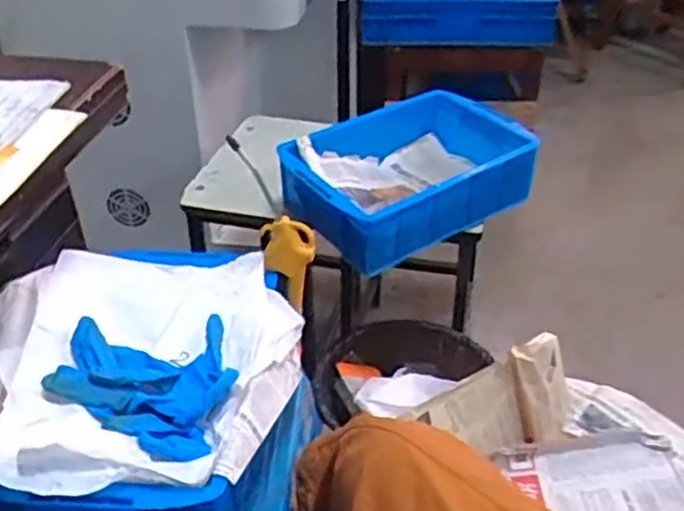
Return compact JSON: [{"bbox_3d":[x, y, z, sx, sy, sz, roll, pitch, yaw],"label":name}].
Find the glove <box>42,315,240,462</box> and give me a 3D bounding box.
[{"bbox_3d":[-0.187,0.114,0.702,0.170,0.033,0.157,7,38,10],"label":"glove"}]

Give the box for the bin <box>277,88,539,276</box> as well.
[{"bbox_3d":[0.102,-0.115,1.116,0.351,0.125,0.225,-21,42,-25],"label":"bin"}]

